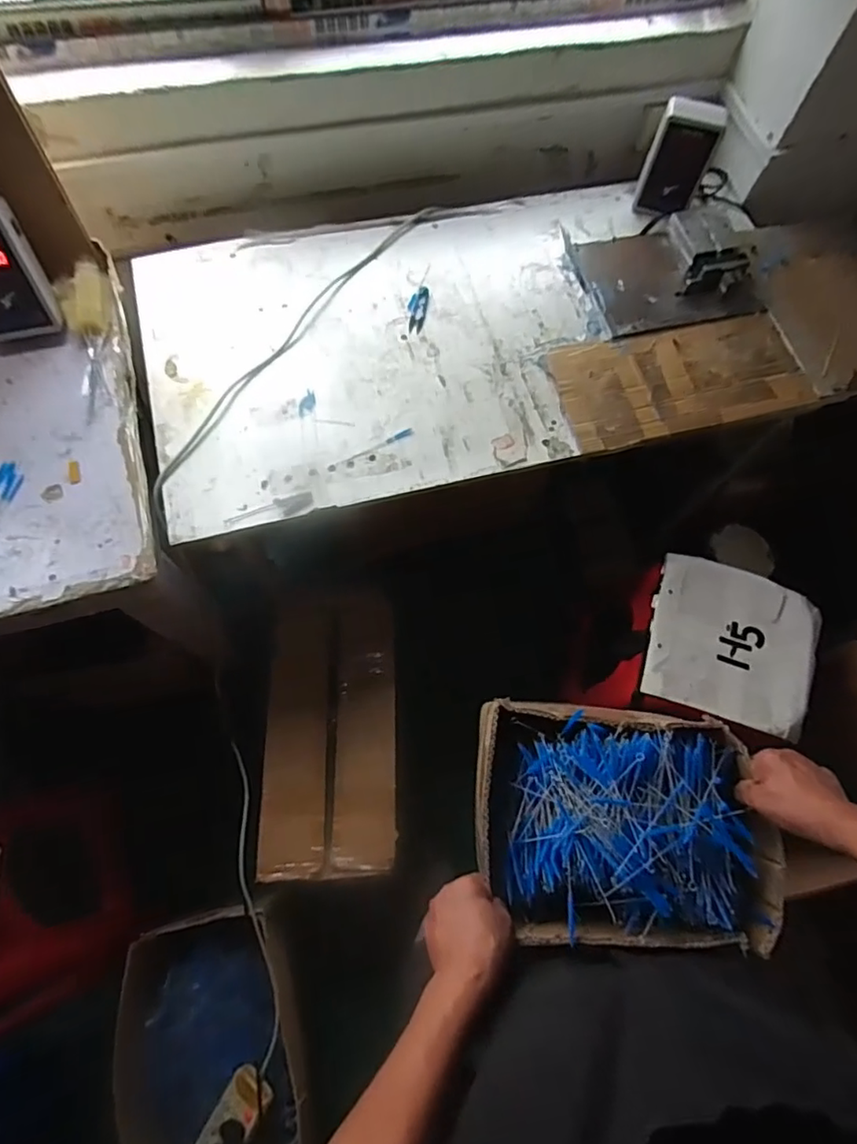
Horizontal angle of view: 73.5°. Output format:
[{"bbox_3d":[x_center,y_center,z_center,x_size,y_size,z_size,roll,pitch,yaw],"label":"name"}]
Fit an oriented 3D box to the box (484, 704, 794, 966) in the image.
[{"bbox_3d":[0.213,0.267,0.630,0.302,0.091,0.239,2,70,-2],"label":"box"}]

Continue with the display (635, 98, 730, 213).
[{"bbox_3d":[0.467,-0.768,1.073,0.110,0.175,0.040,23,71,6],"label":"display"}]

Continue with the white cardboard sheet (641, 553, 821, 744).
[{"bbox_3d":[0.577,0.134,1.080,0.313,0.023,0.291,16,70,3],"label":"white cardboard sheet"}]

